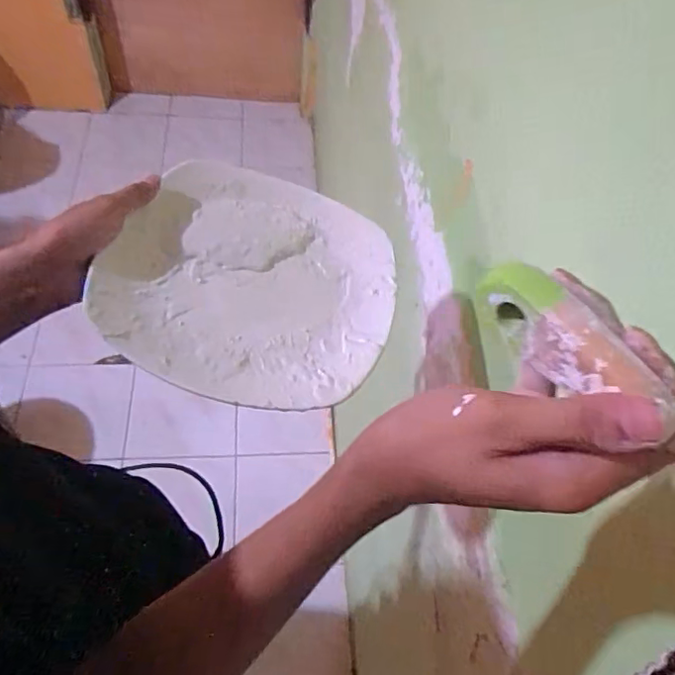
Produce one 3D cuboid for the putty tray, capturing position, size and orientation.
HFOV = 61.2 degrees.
[{"bbox_3d":[-0.068,-0.046,0.472,0.221,0.023,0.229,19,54,-4],"label":"putty tray"}]

